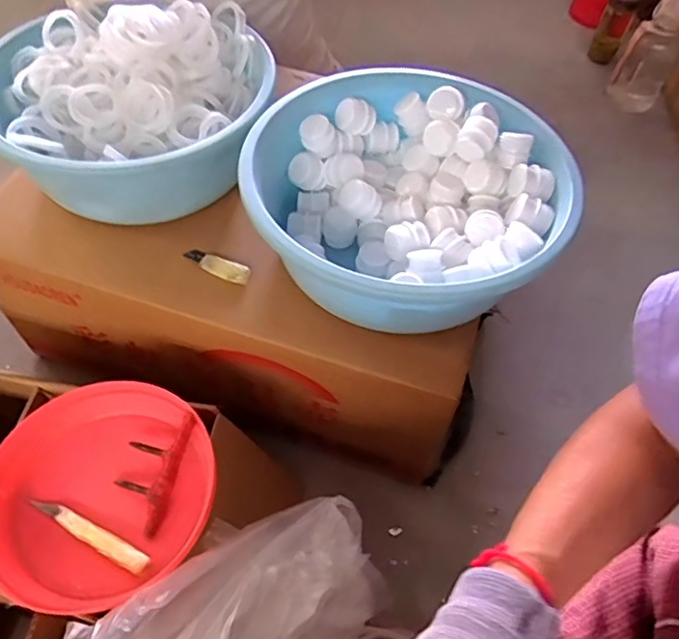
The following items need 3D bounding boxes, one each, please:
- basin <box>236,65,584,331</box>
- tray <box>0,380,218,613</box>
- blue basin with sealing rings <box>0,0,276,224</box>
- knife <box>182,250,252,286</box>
[{"bbox_3d":[0.083,-0.141,0.695,0.363,0.135,0.383,2,54,-2],"label":"basin"},{"bbox_3d":[-0.251,0.175,0.596,0.215,0.045,0.227,38,61,22],"label":"tray"},{"bbox_3d":[-0.266,-0.277,0.736,0.339,0.157,0.311,2,54,-2],"label":"blue basin with sealing rings"},{"bbox_3d":[-0.155,-0.068,0.717,0.096,0.014,0.028,22,56,12],"label":"knife"}]

